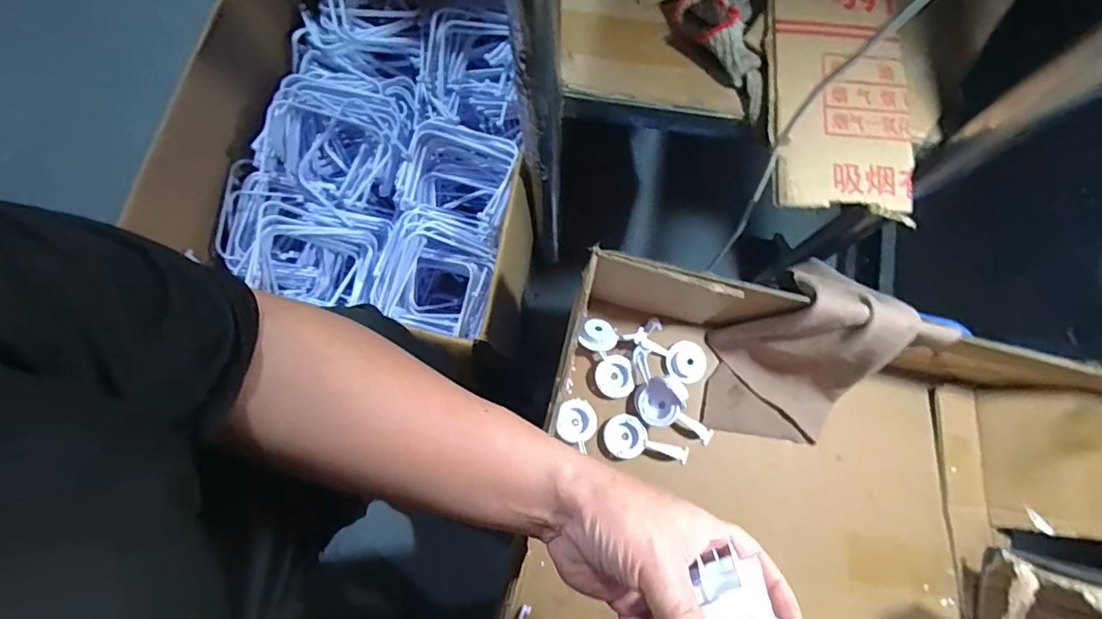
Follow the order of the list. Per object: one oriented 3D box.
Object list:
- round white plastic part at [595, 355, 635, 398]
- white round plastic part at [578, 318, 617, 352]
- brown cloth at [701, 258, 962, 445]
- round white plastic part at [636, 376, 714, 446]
[{"bbox_3d":[0.063,0.067,0.519,0.038,0.018,0.040,0,77,0],"label":"round white plastic part"},{"bbox_3d":[0.048,0.027,0.525,0.038,0.016,0.038,30,60,-6],"label":"white round plastic part"},{"bbox_3d":[0.221,0.053,0.470,0.129,0.136,0.145,34,79,7],"label":"brown cloth"},{"bbox_3d":[0.105,0.087,0.501,0.047,0.038,0.041,-31,79,-7],"label":"round white plastic part"}]

